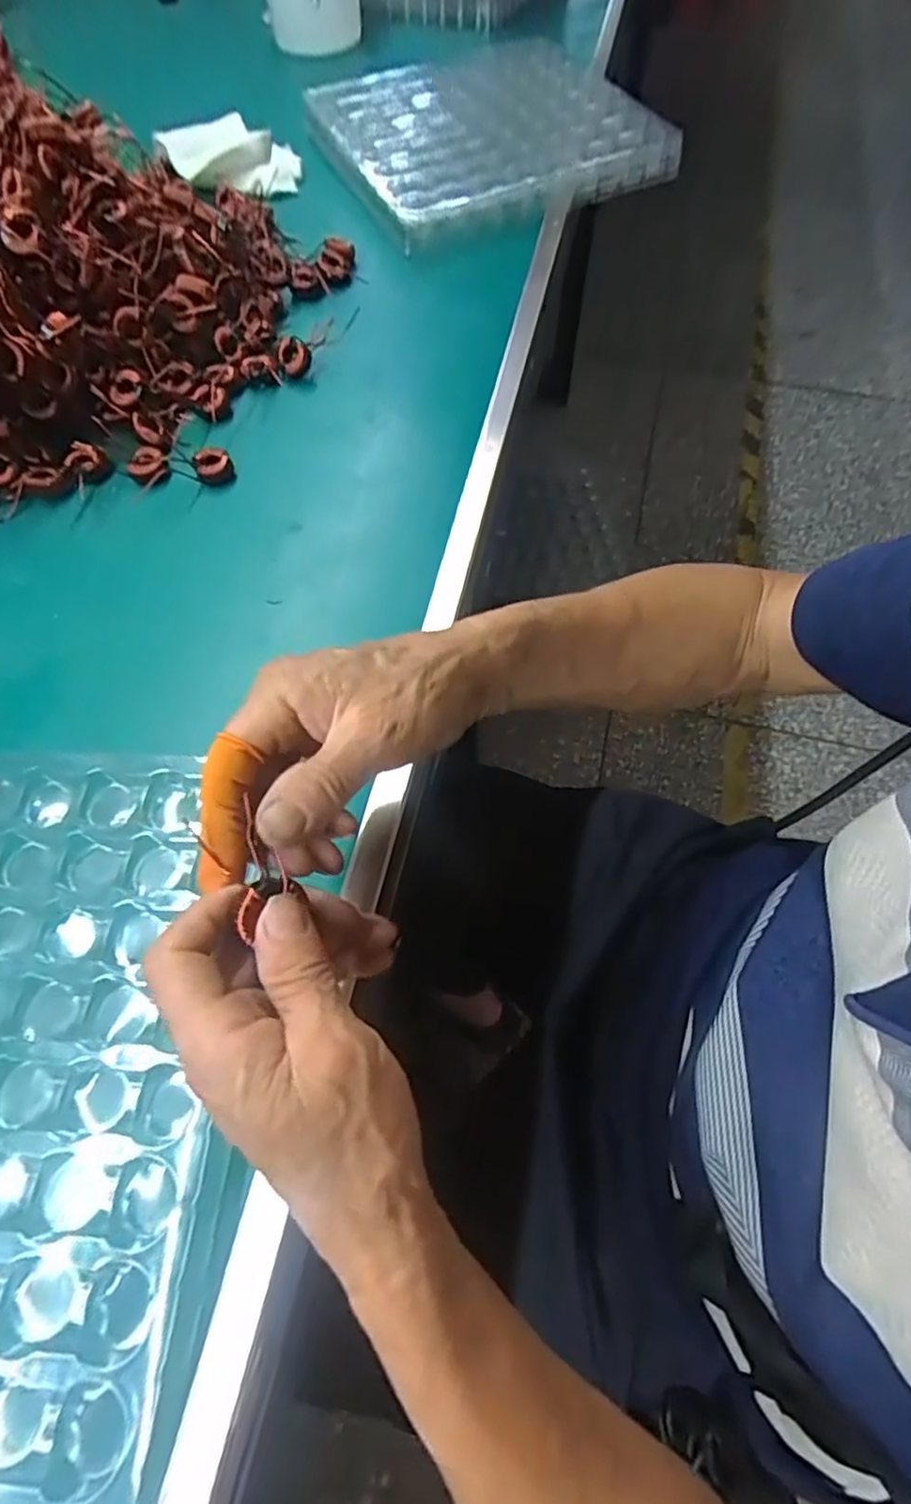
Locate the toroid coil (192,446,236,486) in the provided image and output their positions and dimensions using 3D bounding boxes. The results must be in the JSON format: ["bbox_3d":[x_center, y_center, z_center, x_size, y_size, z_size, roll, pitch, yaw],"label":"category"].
[{"bbox_3d":[-0.173,-0.205,0.472,0.027,0.010,0.030,-18,64,-9],"label":"toroid coil"}]

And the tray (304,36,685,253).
[{"bbox_3d":[0.025,-0.641,0.668,0.291,0.027,0.337,-22,65,-11],"label":"tray"}]

